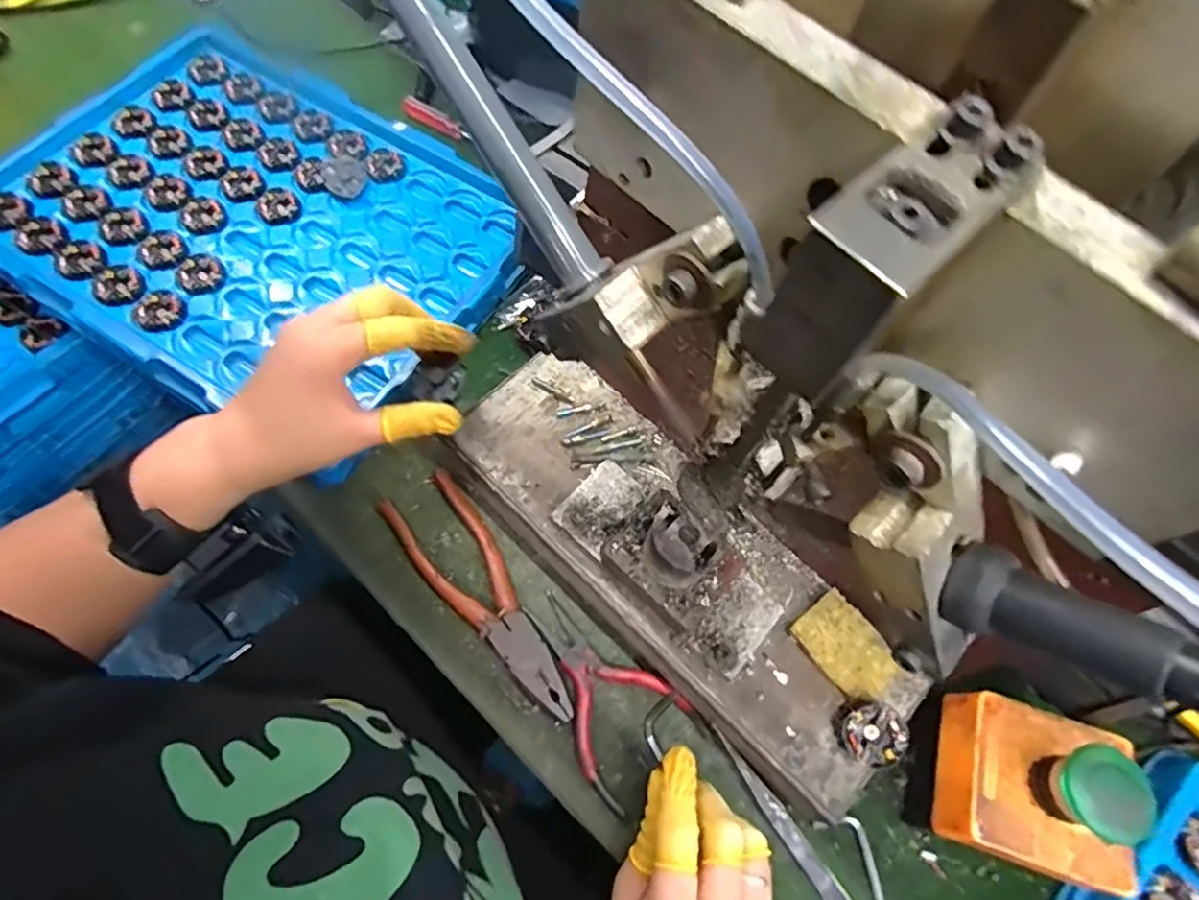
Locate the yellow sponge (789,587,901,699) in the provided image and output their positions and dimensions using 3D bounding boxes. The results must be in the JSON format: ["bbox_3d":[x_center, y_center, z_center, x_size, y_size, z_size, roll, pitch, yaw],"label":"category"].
[{"bbox_3d":[0.133,0.106,0.337,0.035,0.007,0.054,-37,73,-17],"label":"yellow sponge"}]

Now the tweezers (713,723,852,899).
[{"bbox_3d":[0.101,0.205,0.344,0.012,0.013,0.114,-33,72,-16],"label":"tweezers"}]

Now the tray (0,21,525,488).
[{"bbox_3d":[-0.264,-0.173,0.487,0.369,0.038,0.273,32,68,10],"label":"tray"}]

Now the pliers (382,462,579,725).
[{"bbox_3d":[-0.069,0.088,0.381,0.046,0.022,0.165,-33,72,-16],"label":"pliers"}]

